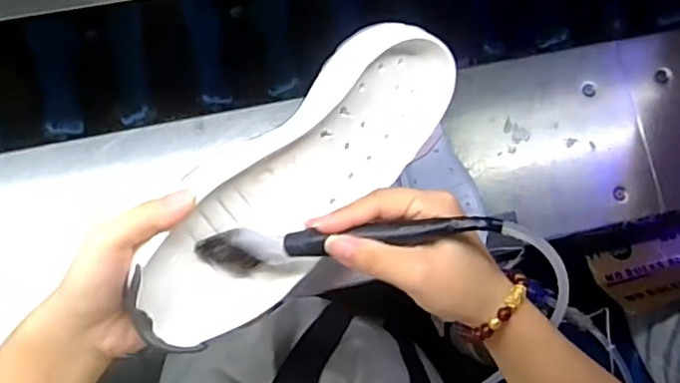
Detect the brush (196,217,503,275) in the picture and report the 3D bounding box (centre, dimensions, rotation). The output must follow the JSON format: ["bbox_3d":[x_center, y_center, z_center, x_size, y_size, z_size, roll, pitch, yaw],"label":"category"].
[{"bbox_3d":[0.003,0.028,0.334,0.169,0.035,0.025,-7,83,20],"label":"brush"}]

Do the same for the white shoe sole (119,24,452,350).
[{"bbox_3d":[-0.026,-0.009,0.384,0.252,0.045,0.090,-45,122,-17],"label":"white shoe sole"}]

